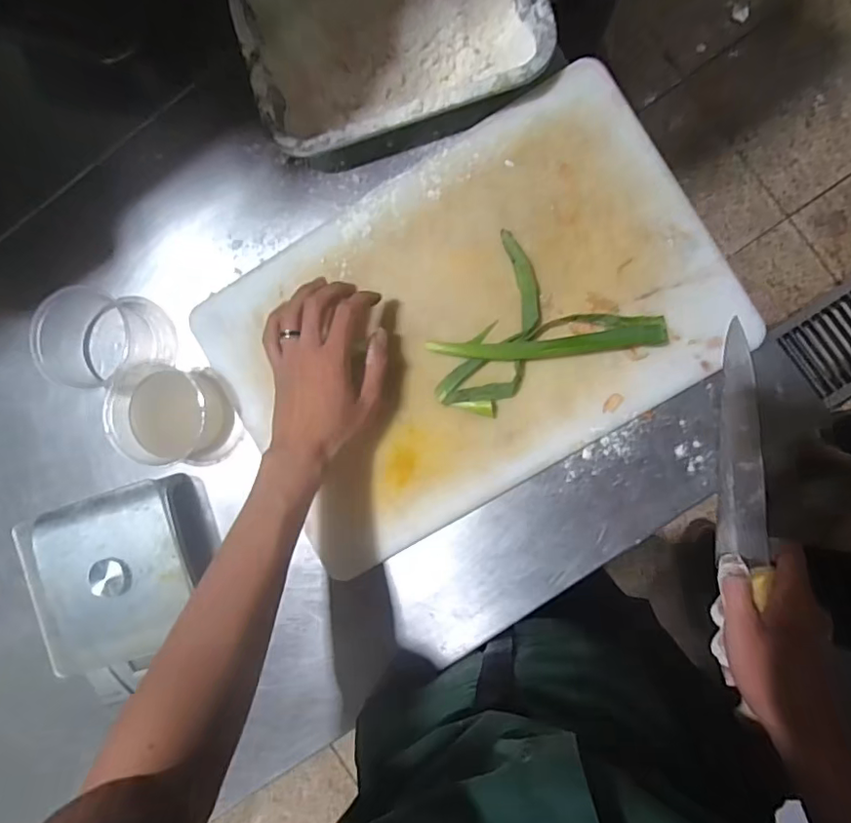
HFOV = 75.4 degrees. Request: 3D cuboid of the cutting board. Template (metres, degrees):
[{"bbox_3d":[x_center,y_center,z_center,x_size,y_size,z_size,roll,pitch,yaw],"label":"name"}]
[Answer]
[{"bbox_3d":[0.033,-0.079,0.491,0.431,0.026,0.297,-31,88,6],"label":"cutting board"}]

